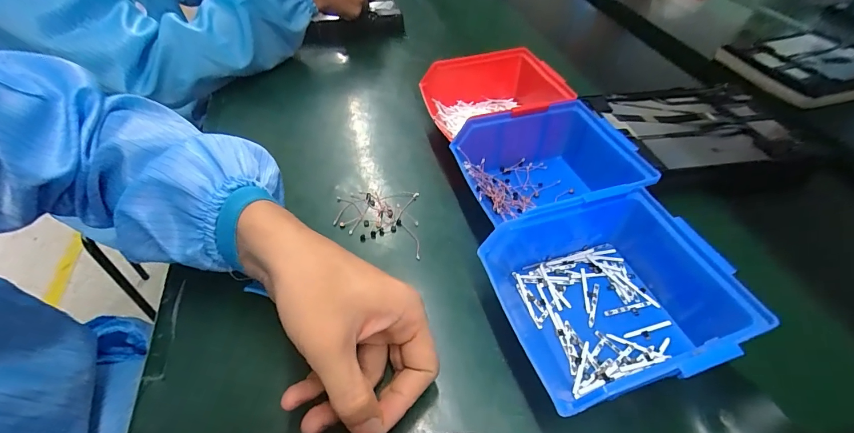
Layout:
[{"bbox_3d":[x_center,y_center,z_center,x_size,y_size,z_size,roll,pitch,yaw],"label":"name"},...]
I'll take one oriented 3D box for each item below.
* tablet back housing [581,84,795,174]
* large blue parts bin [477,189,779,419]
[{"bbox_3d":[0.310,-0.106,0.434,0.206,0.016,0.139,-7,48,-5],"label":"tablet back housing"},{"bbox_3d":[0.125,0.051,0.262,0.147,0.063,0.136,-13,49,-11],"label":"large blue parts bin"}]

